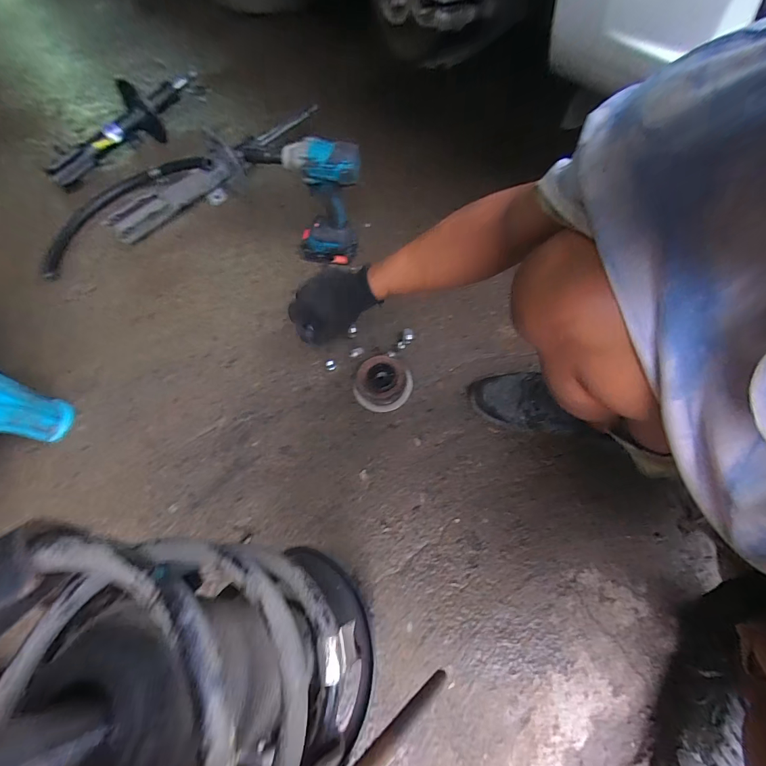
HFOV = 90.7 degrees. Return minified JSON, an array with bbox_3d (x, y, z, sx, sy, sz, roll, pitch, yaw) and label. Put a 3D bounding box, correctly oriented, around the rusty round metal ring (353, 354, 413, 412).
[{"bbox_3d":[0.000,-0.005,0.668,0.098,0.045,0.100,-1,64,1],"label":"rusty round metal ring"}]

